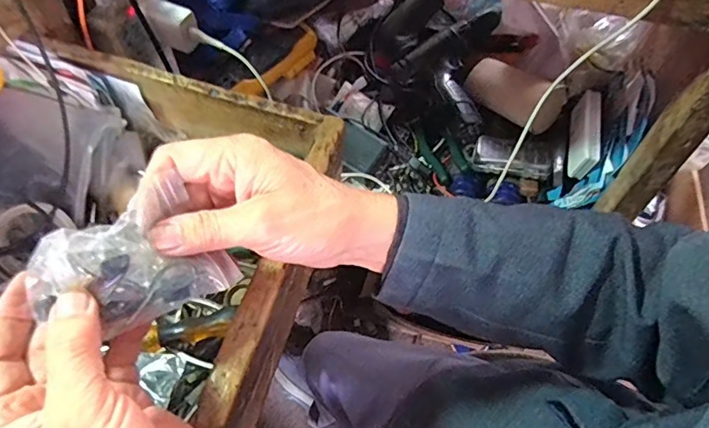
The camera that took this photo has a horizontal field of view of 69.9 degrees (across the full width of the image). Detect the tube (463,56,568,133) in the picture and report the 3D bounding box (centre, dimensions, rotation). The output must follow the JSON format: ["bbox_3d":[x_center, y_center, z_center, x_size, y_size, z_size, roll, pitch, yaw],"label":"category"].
[{"bbox_3d":[0.225,-0.176,0.725,0.137,0.050,0.069,38,61,20],"label":"tube"}]

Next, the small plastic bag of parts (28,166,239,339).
[{"bbox_3d":[-0.119,0.028,0.274,0.095,0.025,0.069,-34,99,-43],"label":"small plastic bag of parts"}]

